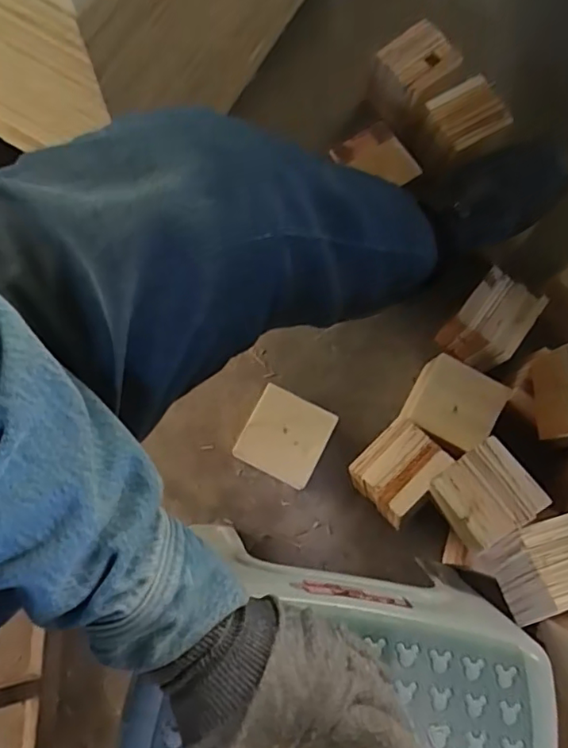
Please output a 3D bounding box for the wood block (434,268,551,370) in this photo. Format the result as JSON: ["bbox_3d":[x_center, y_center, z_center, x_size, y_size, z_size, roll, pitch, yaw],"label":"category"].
[{"bbox_3d":[0.271,-0.065,0.772,0.085,0.101,0.105,39,79,6],"label":"wood block"}]

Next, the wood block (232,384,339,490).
[{"bbox_3d":[0.000,0.080,0.713,0.096,0.084,0.097,29,79,3],"label":"wood block"}]

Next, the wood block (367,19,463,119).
[{"bbox_3d":[0.191,-0.456,0.886,0.119,0.091,0.105,-40,83,-9],"label":"wood block"}]

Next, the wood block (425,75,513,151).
[{"bbox_3d":[0.261,-0.371,0.821,0.100,0.032,0.088,-32,81,-8],"label":"wood block"}]

